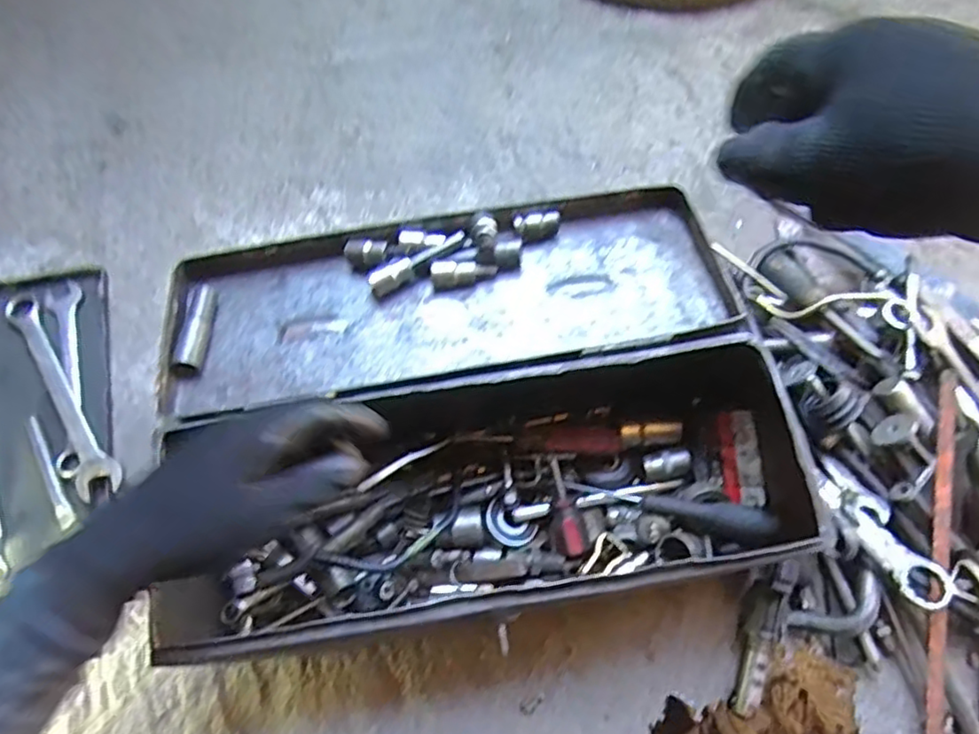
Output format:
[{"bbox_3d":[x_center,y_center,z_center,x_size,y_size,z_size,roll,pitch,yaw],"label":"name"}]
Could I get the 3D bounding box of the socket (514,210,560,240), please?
[{"bbox_3d":[0.043,-0.122,0.553,0.039,0.016,0.017,-13,70,-5],"label":"socket"}]

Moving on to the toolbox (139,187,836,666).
[{"bbox_3d":[-0.017,0.026,0.512,0.439,0.131,0.316,-9,69,-3],"label":"toolbox"}]

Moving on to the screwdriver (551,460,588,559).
[{"bbox_3d":[0.062,0.115,0.524,0.026,0.028,0.077,-10,86,-3],"label":"screwdriver"}]

